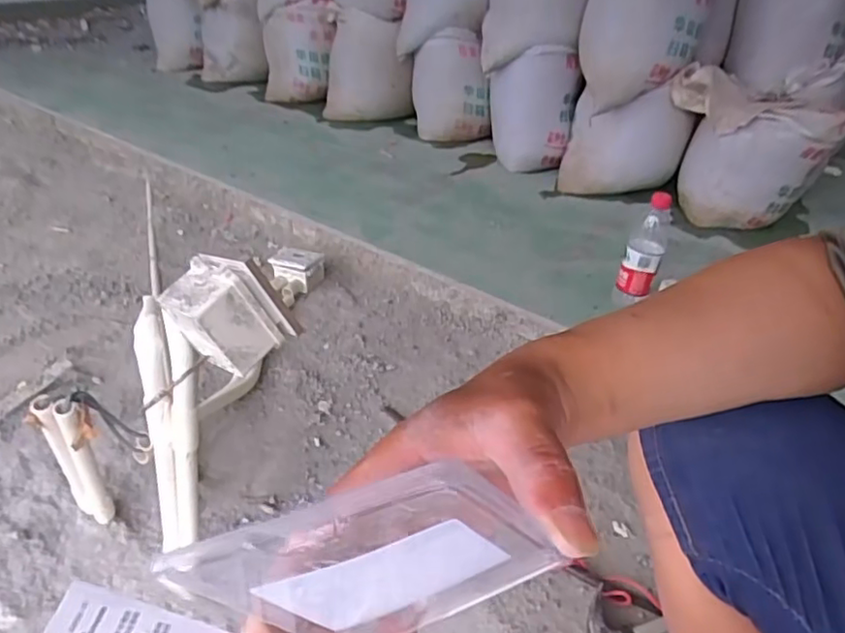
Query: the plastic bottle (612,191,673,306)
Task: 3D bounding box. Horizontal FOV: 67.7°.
[{"bbox_3d":[0.403,-0.109,1.158,0.065,0.195,0.076,17,35,15],"label":"plastic bottle"}]

